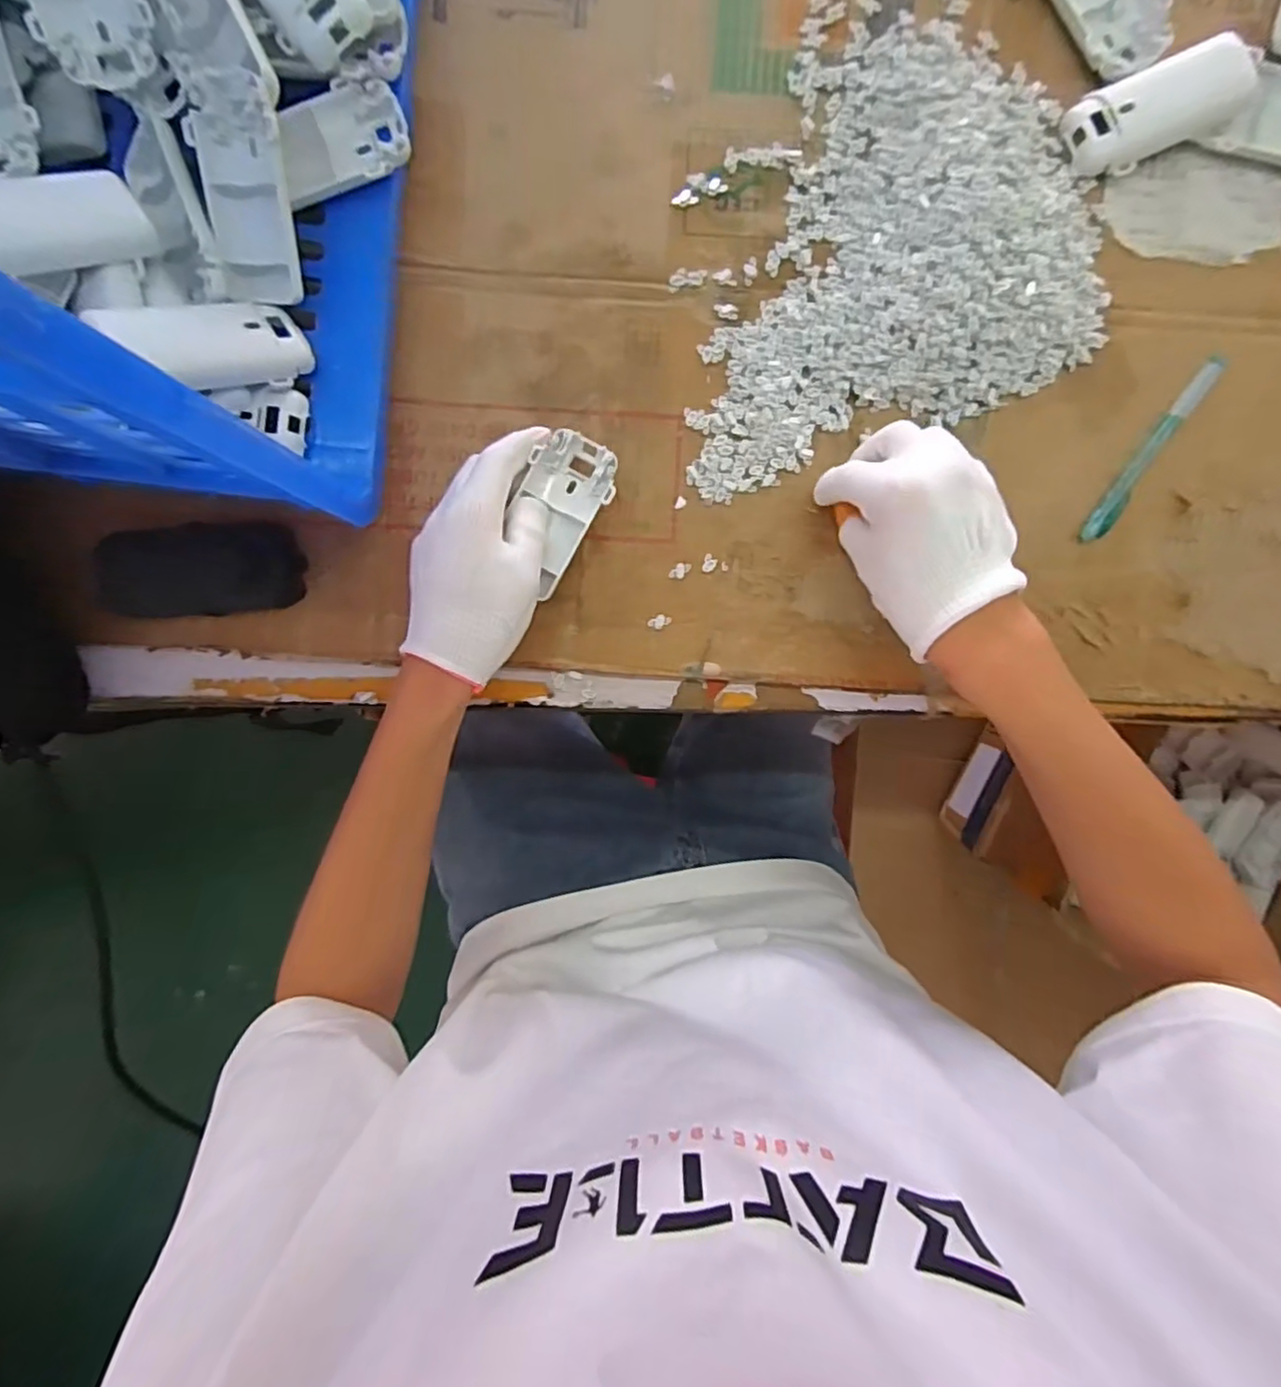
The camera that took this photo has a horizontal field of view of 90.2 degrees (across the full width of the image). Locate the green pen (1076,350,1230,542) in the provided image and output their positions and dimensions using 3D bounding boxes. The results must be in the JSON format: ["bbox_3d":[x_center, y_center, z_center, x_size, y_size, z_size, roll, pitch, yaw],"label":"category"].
[{"bbox_3d":[0.307,-0.145,0.382,0.016,0.012,0.123,33,92,-2],"label":"green pen"}]

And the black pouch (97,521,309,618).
[{"bbox_3d":[-0.264,-0.074,0.386,0.108,0.025,0.050,-8,95,-10],"label":"black pouch"}]

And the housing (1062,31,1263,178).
[{"bbox_3d":[0.296,-0.336,0.366,0.098,0.022,0.045,-22,92,1],"label":"housing"}]

